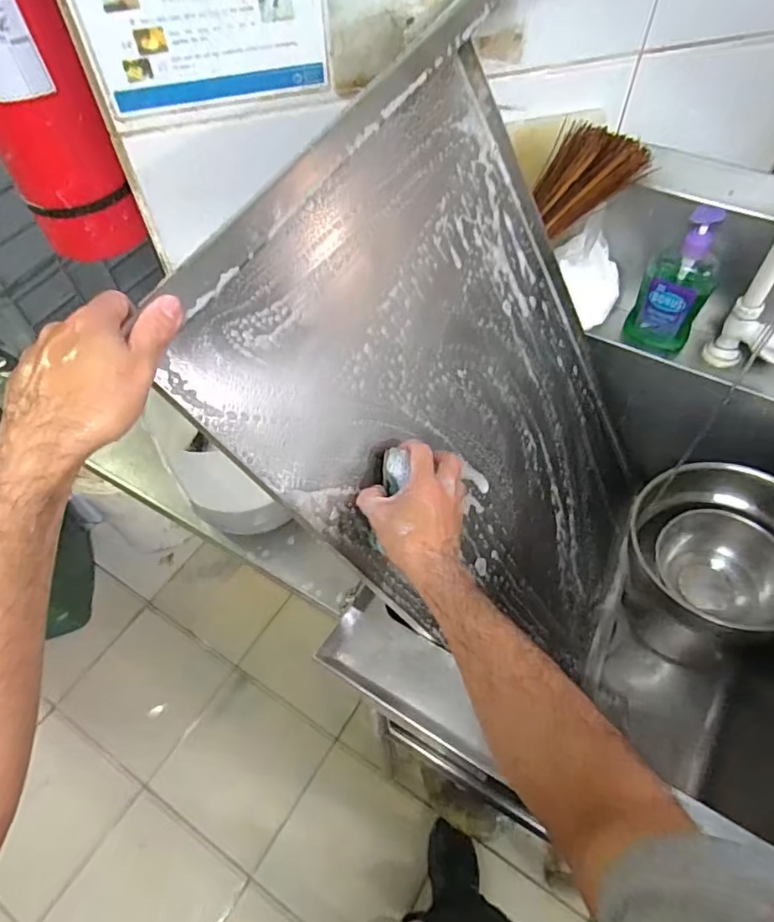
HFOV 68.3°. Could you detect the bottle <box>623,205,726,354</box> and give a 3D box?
[{"bbox_3d":[0.384,-0.234,0.755,0.088,0.192,0.062,25,59,18],"label":"bottle"}]

